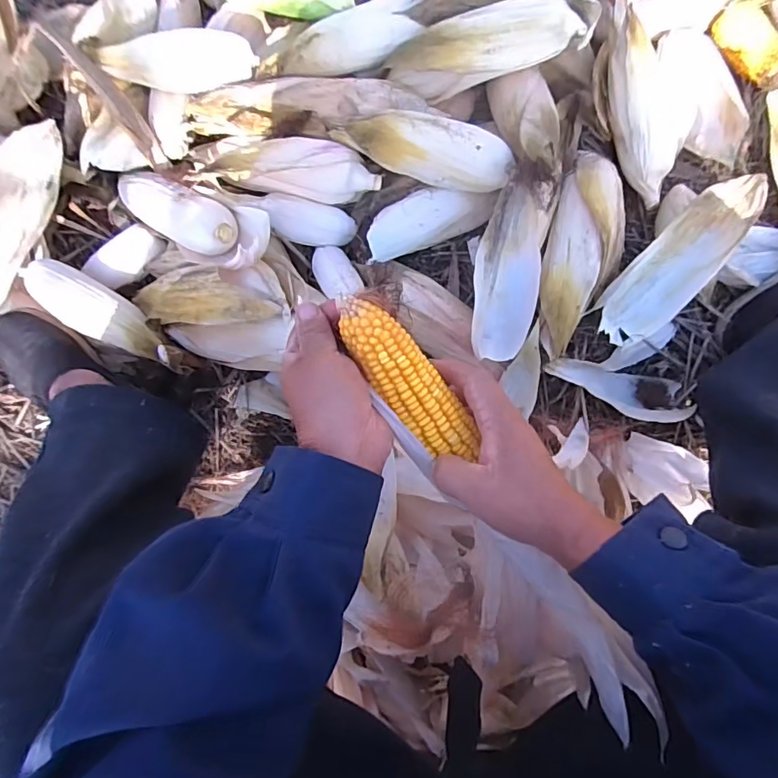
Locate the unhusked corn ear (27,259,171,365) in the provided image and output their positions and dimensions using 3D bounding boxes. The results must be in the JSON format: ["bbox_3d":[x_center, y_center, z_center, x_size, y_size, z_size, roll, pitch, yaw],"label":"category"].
[{"bbox_3d":[-0.328,-0.083,0.568,0.190,0.057,0.055,33,87,6],"label":"unhusked corn ear"}]

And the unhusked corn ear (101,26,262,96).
[{"bbox_3d":[-0.230,-0.361,0.557,0.165,0.047,0.046,-1,85,3],"label":"unhusked corn ear"}]

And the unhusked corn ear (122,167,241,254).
[{"bbox_3d":[-0.252,-0.206,0.560,0.174,0.057,0.061,27,87,20],"label":"unhusked corn ear"}]

